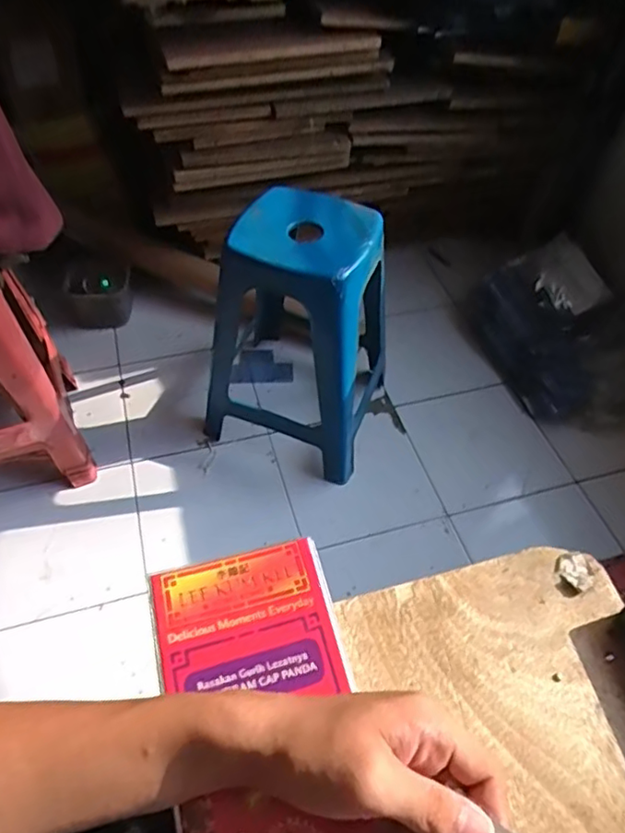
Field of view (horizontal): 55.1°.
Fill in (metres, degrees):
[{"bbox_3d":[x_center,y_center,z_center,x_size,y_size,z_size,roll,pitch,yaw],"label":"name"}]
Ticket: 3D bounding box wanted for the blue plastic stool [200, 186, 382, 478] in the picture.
[{"bbox_3d":[-0.035,-0.175,1.249,0.346,0.466,0.345,15,51,11],"label":"blue plastic stool"}]

